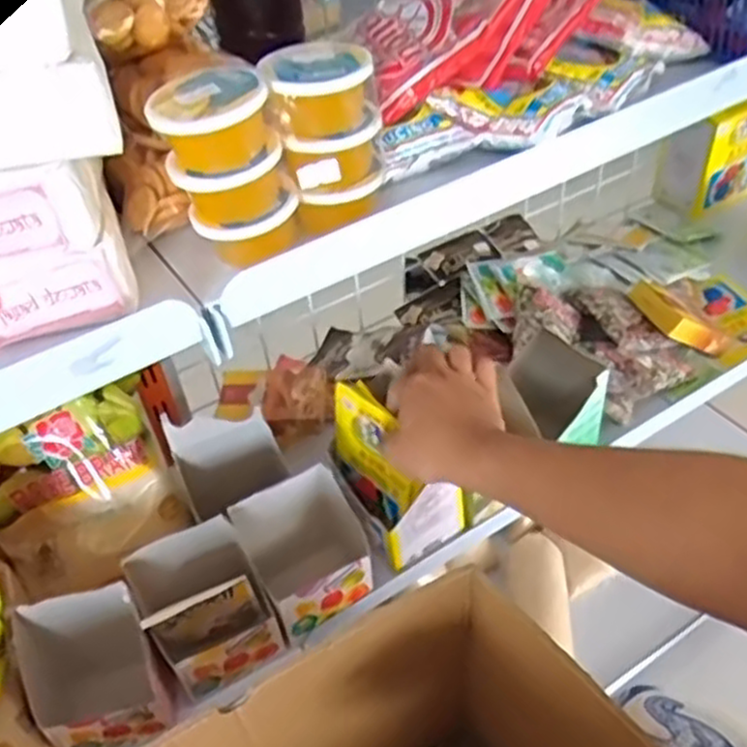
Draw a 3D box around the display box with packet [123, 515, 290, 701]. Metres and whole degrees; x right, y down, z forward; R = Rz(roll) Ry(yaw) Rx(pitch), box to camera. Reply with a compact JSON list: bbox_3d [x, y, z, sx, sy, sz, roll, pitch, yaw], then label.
[{"bbox_3d":[-0.128,0.180,0.583,0.086,0.095,0.077,-24,46,-18],"label":"display box with packet"}]

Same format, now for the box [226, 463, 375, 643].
[{"bbox_3d":[-0.051,0.152,0.624,0.088,0.114,0.078,-27,47,-21],"label":"box"}]

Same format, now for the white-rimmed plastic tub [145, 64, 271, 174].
[{"bbox_3d":[-0.077,-0.121,0.366,0.055,0.033,0.052,-3,43,3],"label":"white-rimmed plastic tub"}]

